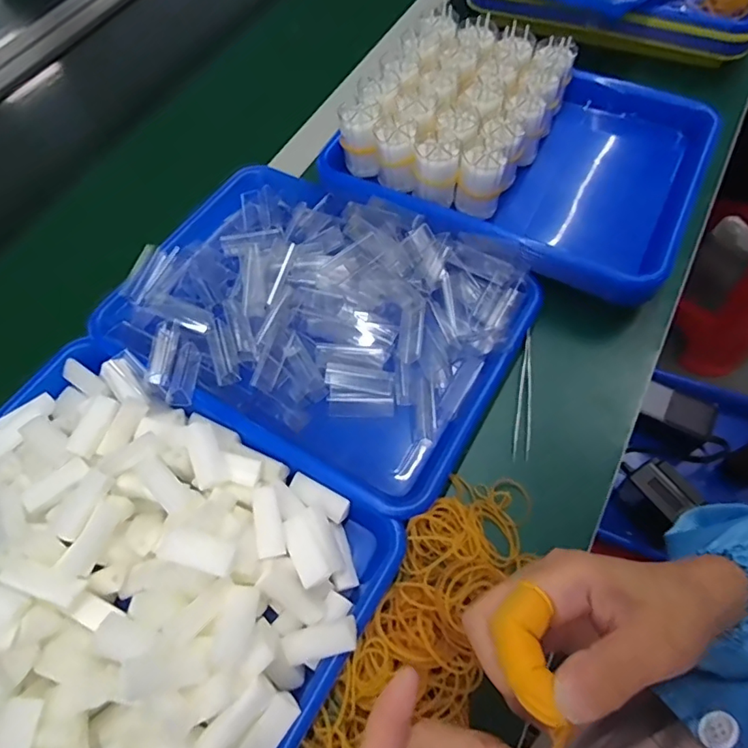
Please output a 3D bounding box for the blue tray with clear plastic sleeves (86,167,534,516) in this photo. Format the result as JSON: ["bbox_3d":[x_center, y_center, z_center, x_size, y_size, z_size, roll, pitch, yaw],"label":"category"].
[{"bbox_3d":[-0.048,-0.053,0.451,0.320,0.058,0.241,28,67,17],"label":"blue tray with clear plastic sleeves"}]

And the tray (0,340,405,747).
[{"bbox_3d":[-0.173,0.119,0.343,0.326,0.066,0.230,28,67,17],"label":"tray"}]

